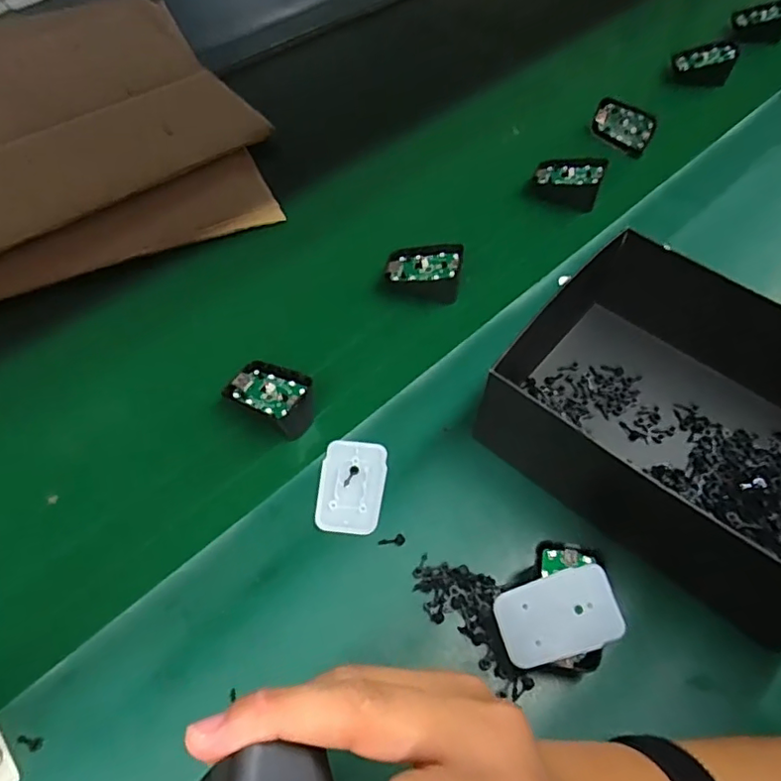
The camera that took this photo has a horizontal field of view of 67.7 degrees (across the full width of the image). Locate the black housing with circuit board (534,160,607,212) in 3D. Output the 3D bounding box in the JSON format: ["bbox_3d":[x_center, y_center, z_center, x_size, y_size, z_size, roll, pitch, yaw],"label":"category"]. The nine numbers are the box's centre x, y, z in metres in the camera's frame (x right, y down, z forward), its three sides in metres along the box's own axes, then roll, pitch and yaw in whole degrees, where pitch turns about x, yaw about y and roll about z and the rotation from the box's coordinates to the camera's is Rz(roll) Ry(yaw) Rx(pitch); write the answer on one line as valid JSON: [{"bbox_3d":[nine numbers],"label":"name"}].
[{"bbox_3d":[0.180,-0.215,0.593,0.067,0.039,0.040,23,58,14],"label":"black housing with circuit board"}]

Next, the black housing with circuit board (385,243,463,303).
[{"bbox_3d":[0.030,-0.106,0.516,0.069,0.036,0.051,14,56,9],"label":"black housing with circuit board"}]

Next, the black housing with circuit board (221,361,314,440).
[{"bbox_3d":[-0.090,0.002,0.440,0.072,0.028,0.041,27,59,17],"label":"black housing with circuit board"}]

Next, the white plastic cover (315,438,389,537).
[{"bbox_3d":[-0.027,0.067,0.410,0.045,0.004,0.068,3,56,2],"label":"white plastic cover"}]

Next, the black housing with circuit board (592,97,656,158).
[{"bbox_3d":[0.255,-0.293,0.645,0.014,0.045,0.072,-36,63,-23],"label":"black housing with circuit board"}]

